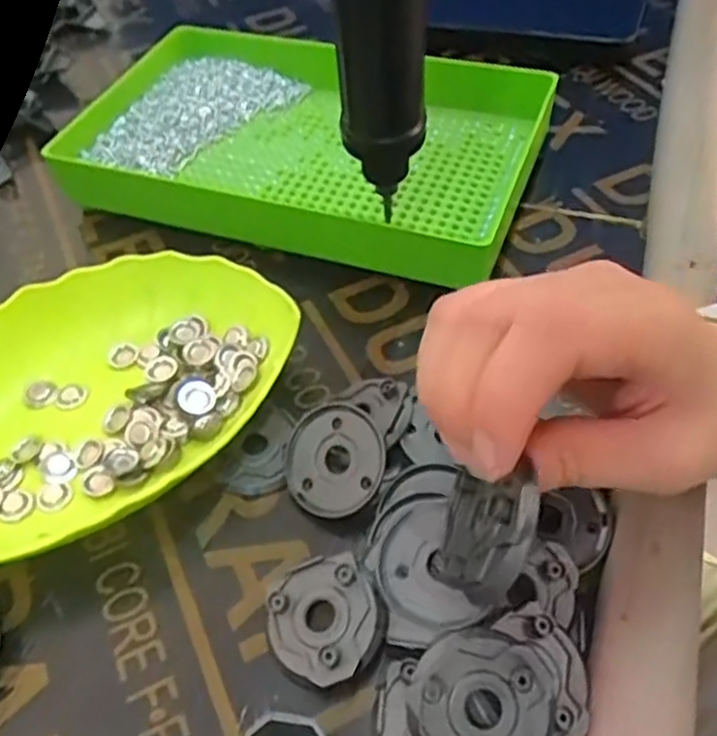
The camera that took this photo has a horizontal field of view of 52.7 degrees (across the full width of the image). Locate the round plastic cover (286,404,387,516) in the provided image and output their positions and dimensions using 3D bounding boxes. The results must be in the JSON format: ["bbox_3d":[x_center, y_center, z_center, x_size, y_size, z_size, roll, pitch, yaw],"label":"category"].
[{"bbox_3d":[-0.009,0.035,0.275,0.039,0.004,0.042,26,91,25],"label":"round plastic cover"}]

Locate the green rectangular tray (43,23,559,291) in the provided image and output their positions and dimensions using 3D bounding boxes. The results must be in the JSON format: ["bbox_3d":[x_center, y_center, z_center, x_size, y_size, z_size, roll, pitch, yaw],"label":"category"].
[{"bbox_3d":[-0.030,-0.123,0.396,0.249,0.038,0.159,14,53,17],"label":"green rectangular tray"}]

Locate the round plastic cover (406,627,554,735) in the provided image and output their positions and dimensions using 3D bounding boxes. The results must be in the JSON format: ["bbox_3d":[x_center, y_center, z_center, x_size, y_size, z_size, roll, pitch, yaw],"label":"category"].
[{"bbox_3d":[0.035,0.096,0.207,0.039,0.004,0.039,0,77,-2],"label":"round plastic cover"}]

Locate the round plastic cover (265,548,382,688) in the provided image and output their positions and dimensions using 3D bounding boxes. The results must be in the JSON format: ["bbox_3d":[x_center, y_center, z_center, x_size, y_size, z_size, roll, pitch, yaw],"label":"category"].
[{"bbox_3d":[-0.012,0.085,0.242,0.039,0.011,0.039,-10,59,18],"label":"round plastic cover"}]

